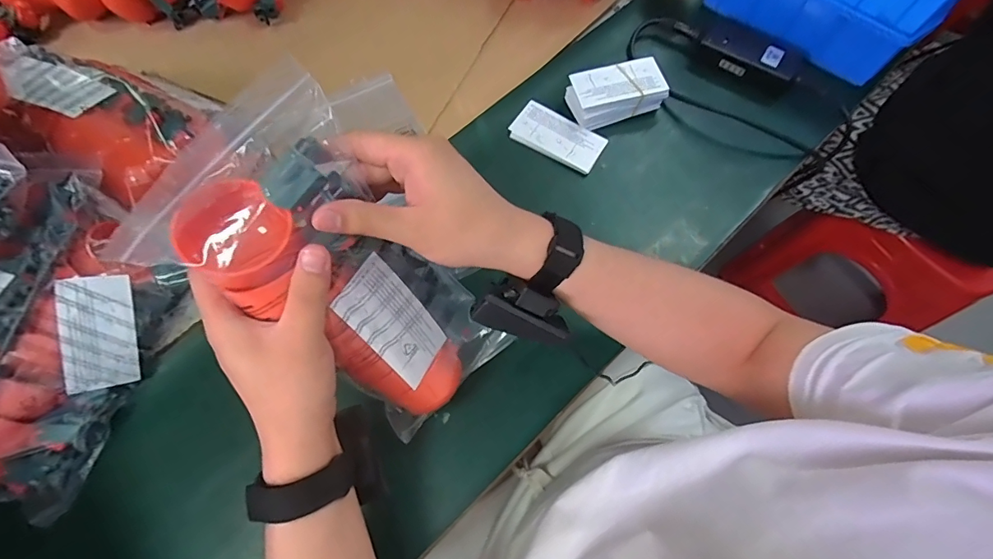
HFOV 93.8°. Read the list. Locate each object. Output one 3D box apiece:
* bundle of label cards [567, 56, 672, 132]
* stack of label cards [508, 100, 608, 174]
[{"bbox_3d":[0.140,-0.219,0.546,0.107,0.031,0.057,-17,70,-5],"label":"bundle of label cards"},{"bbox_3d":[0.071,-0.168,0.541,0.107,0.004,0.060,32,73,13],"label":"stack of label cards"}]

